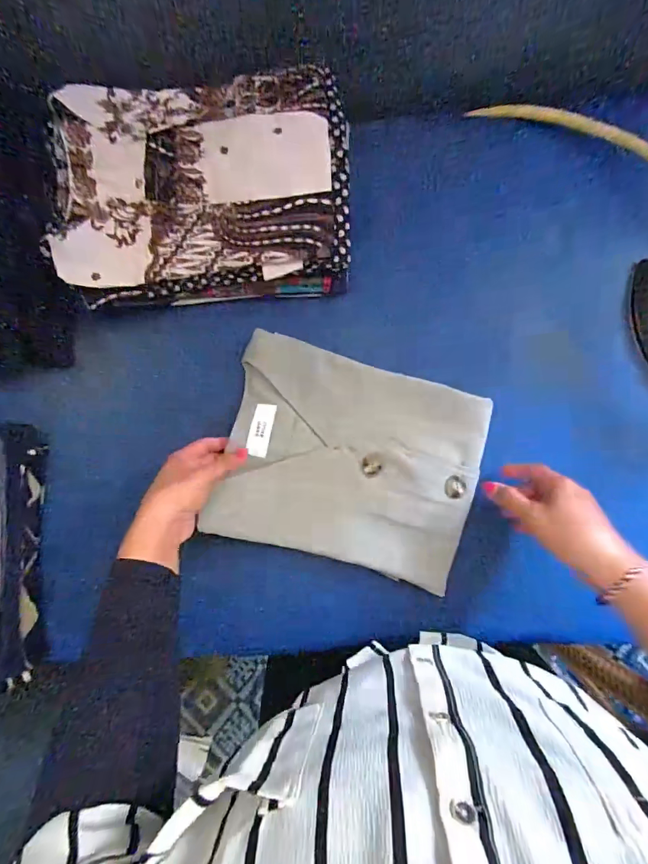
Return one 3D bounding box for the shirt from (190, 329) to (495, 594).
[{"bbox_3d":[0.029,0.031,0.456,0.281,0.048,0.221,15,84,5],"label":"shirt"}]

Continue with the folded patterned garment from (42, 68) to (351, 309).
[{"bbox_3d":[-0.141,-0.275,0.474,0.334,0.077,0.243,-2,83,3],"label":"folded patterned garment"}]

